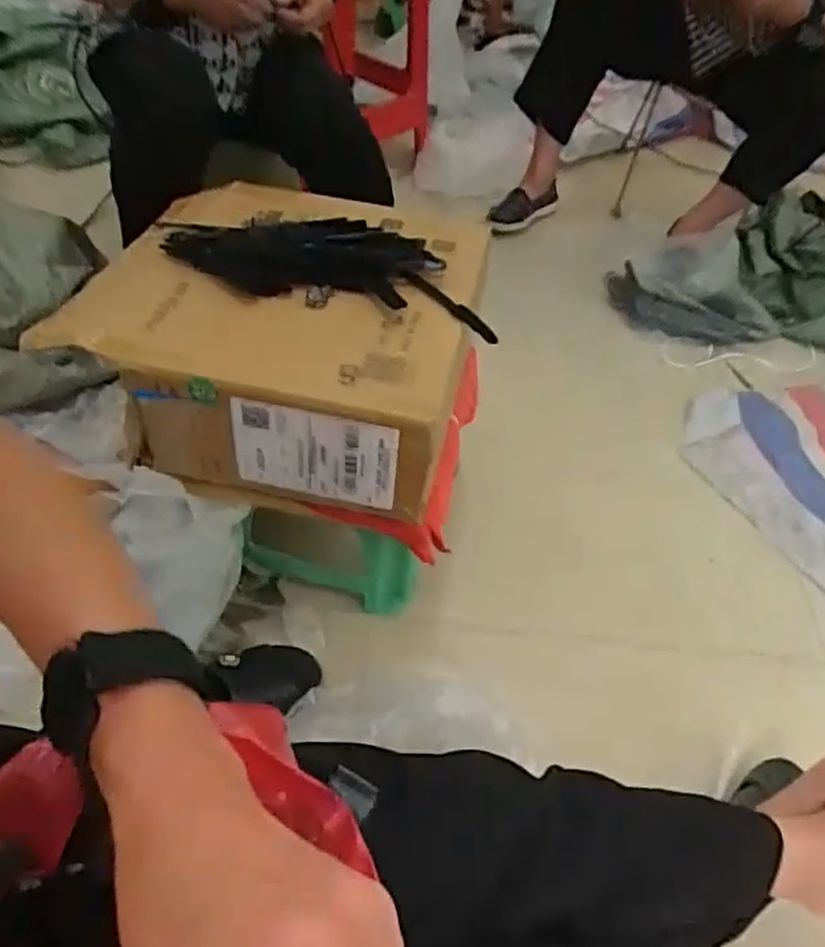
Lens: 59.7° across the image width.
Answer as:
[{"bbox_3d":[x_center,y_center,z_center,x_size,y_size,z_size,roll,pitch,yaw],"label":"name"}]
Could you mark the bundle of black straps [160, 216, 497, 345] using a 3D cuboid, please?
[{"bbox_3d":[-0.085,-0.224,0.750,0.373,0.035,0.151,16,48,6],"label":"bundle of black straps"}]

